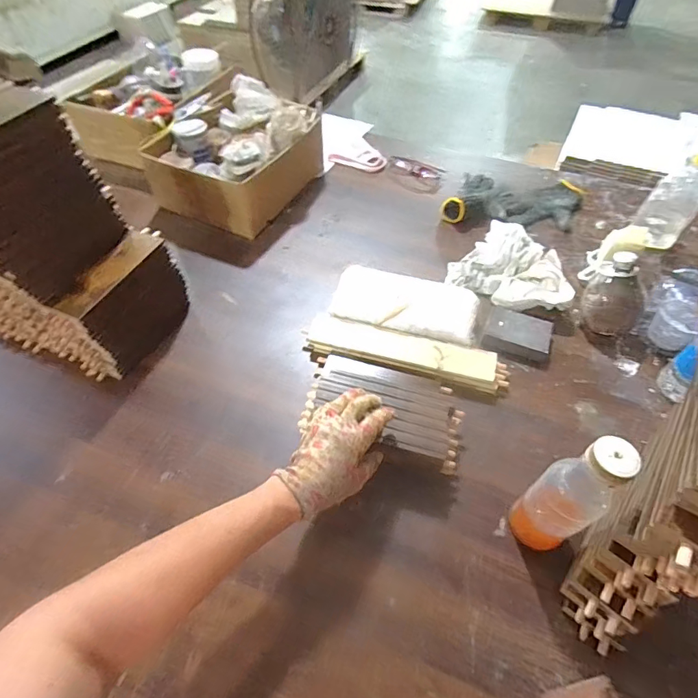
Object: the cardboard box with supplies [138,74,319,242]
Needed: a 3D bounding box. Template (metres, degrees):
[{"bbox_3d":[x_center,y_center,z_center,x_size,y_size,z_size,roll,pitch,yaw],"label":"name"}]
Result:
[{"bbox_3d":[-0.227,-0.393,0.879,0.263,0.148,0.285,26,59,17],"label":"cardboard box with supplies"}]

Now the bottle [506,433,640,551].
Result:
[{"bbox_3d":[0.225,0.161,0.456,0.061,0.205,0.061,-29,58,-21],"label":"bottle"}]

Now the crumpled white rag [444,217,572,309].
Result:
[{"bbox_3d":[0.302,-0.153,0.787,0.207,0.044,0.189,24,58,16],"label":"crumpled white rag"}]

